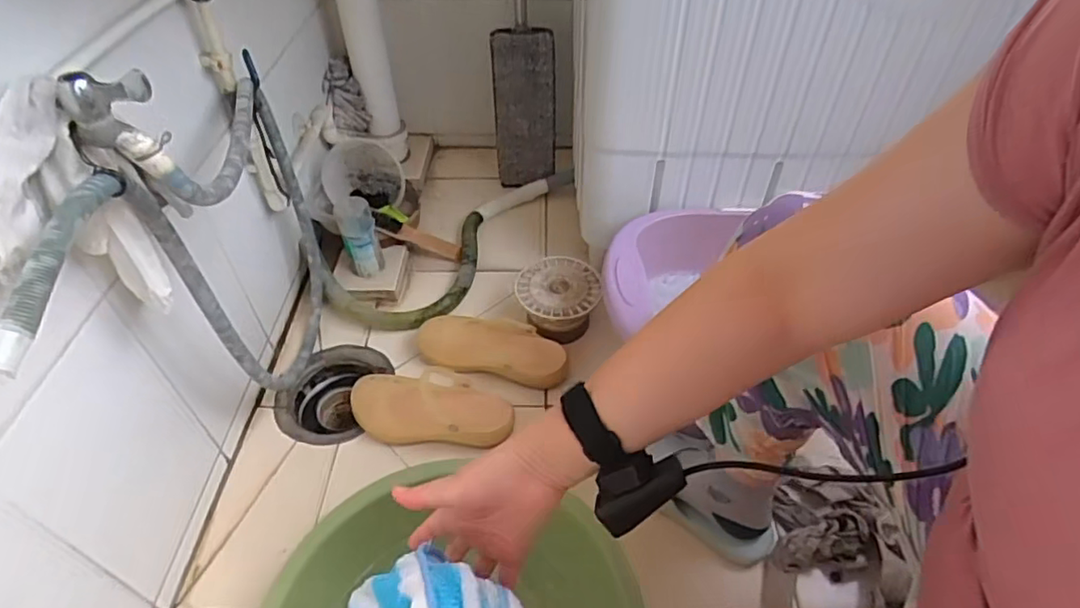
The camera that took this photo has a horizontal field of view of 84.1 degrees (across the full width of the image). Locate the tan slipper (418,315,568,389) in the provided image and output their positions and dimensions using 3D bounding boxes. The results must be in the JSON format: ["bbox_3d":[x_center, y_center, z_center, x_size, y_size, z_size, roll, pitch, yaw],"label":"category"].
[{"bbox_3d":[-0.076,0.072,0.962,0.243,0.050,0.088,10,47,10],"label":"tan slipper"}]

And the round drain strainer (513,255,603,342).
[{"bbox_3d":[0.029,-0.003,0.988,0.132,0.089,0.141,0,46,0],"label":"round drain strainer"}]

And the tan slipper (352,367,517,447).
[{"bbox_3d":[-0.159,0.150,0.874,0.239,0.055,0.097,4,46,4],"label":"tan slipper"}]

